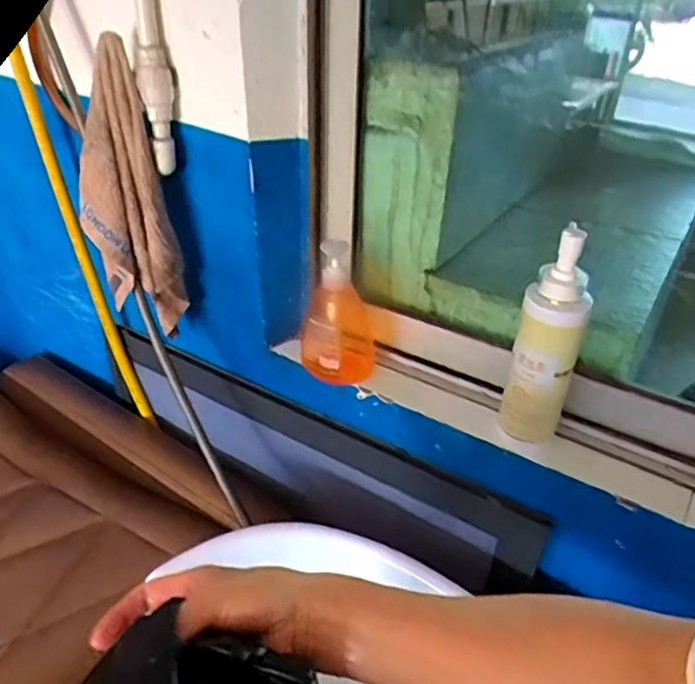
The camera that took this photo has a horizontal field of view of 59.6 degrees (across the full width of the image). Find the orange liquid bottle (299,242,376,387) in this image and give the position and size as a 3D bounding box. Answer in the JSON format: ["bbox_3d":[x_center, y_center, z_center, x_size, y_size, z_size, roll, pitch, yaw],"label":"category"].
[{"bbox_3d":[-0.010,-0.038,0.736,0.092,0.166,0.075,1,33,-2],"label":"orange liquid bottle"}]

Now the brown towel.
[{"bbox_3d":[-0.260,-0.161,0.720,0.101,0.318,0.057,-14,36,-22],"label":"brown towel"}]

